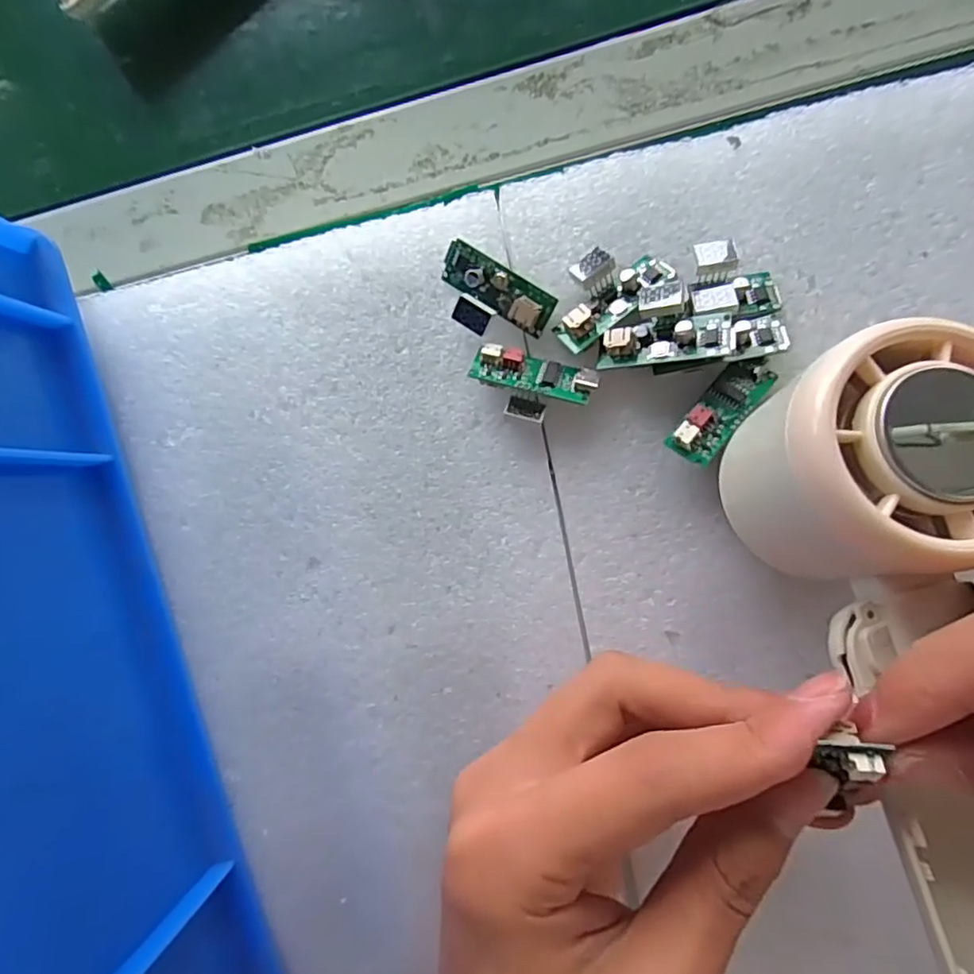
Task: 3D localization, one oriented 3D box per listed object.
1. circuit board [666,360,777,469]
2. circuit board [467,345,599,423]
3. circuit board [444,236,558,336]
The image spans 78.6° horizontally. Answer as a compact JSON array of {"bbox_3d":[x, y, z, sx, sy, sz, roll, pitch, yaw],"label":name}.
[{"bbox_3d":[0.070,-0.023,0.177,0.013,0.005,0.037,42,83,5],"label":"circuit board"},{"bbox_3d":[0.014,-0.031,0.188,0.038,0.010,0.019,15,92,7],"label":"circuit board"},{"bbox_3d":[0.001,-0.059,0.189,0.038,0.010,0.022,33,92,7],"label":"circuit board"}]

